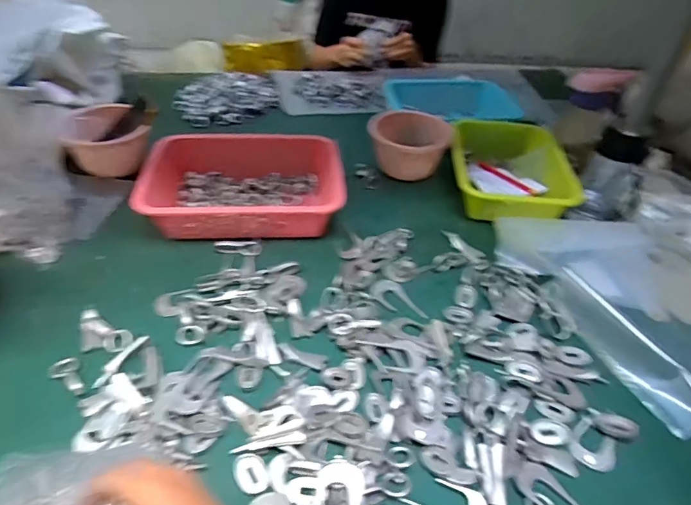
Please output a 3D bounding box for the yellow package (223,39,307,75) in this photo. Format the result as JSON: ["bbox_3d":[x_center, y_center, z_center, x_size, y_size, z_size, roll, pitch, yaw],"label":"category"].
[{"bbox_3d":[-0.298,-0.721,1.688,0.296,0.102,0.058,4,42,0],"label":"yellow package"}]

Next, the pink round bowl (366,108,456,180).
[{"bbox_3d":[0.113,-0.207,0.857,0.121,0.079,0.131,-31,53,-34],"label":"pink round bowl"}]

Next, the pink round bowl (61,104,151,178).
[{"bbox_3d":[-0.423,-0.198,0.813,0.138,0.074,0.136,-18,46,-24],"label":"pink round bowl"}]

